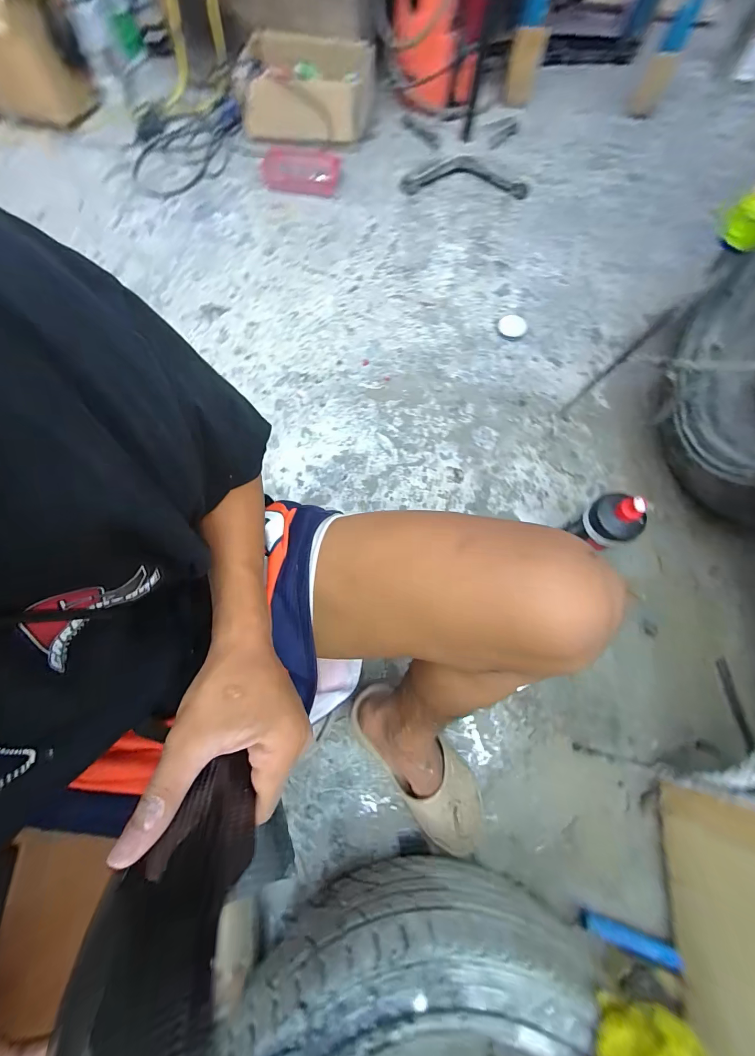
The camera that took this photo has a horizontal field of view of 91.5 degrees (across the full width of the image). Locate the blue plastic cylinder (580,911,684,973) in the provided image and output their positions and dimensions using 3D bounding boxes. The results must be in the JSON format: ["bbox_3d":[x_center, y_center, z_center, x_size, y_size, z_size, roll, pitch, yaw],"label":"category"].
[{"bbox_3d":[0.395,0.648,0.578,0.136,0.021,0.026,11,73,15],"label":"blue plastic cylinder"}]

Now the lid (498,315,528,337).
[{"bbox_3d":[0.370,-0.553,1.002,0.074,0.014,0.079,0,73,-1],"label":"lid"}]

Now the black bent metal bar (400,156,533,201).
[{"bbox_3d":[0.284,-1.133,1.192,0.412,0.034,0.131,-1,73,-1],"label":"black bent metal bar"}]

